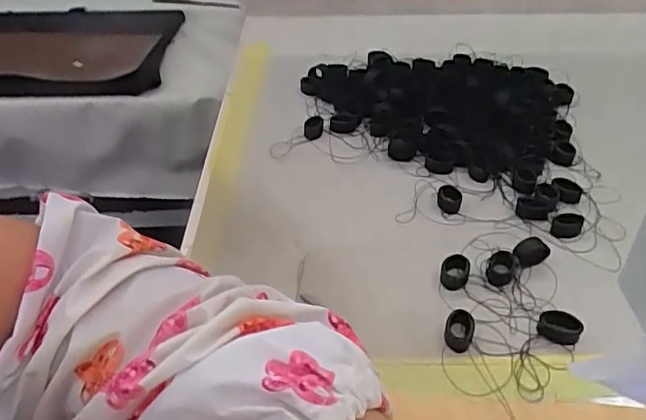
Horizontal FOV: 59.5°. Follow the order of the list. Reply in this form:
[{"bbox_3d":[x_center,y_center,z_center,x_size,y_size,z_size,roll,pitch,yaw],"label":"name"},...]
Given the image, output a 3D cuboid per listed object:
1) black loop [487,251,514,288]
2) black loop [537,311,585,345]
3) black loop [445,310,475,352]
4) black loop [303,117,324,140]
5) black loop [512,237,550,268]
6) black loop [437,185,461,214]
[{"bbox_3d":[0.103,0.033,0.327,0.014,0.006,0.024,9,41,18],"label":"black loop"},{"bbox_3d":[0.122,0.061,0.292,0.020,0.010,0.013,14,43,23],"label":"black loop"},{"bbox_3d":[0.071,0.063,0.294,0.015,0.008,0.021,5,40,13],"label":"black loop"},{"bbox_3d":[-0.007,-0.065,0.449,0.014,0.010,0.027,-1,39,6],"label":"black loop"},{"bbox_3d":[0.123,0.024,0.333,0.020,0.011,0.013,-23,42,-20],"label":"black loop"},{"bbox_3d":[0.085,-0.007,0.380,0.016,0.007,0.020,4,40,12],"label":"black loop"}]

